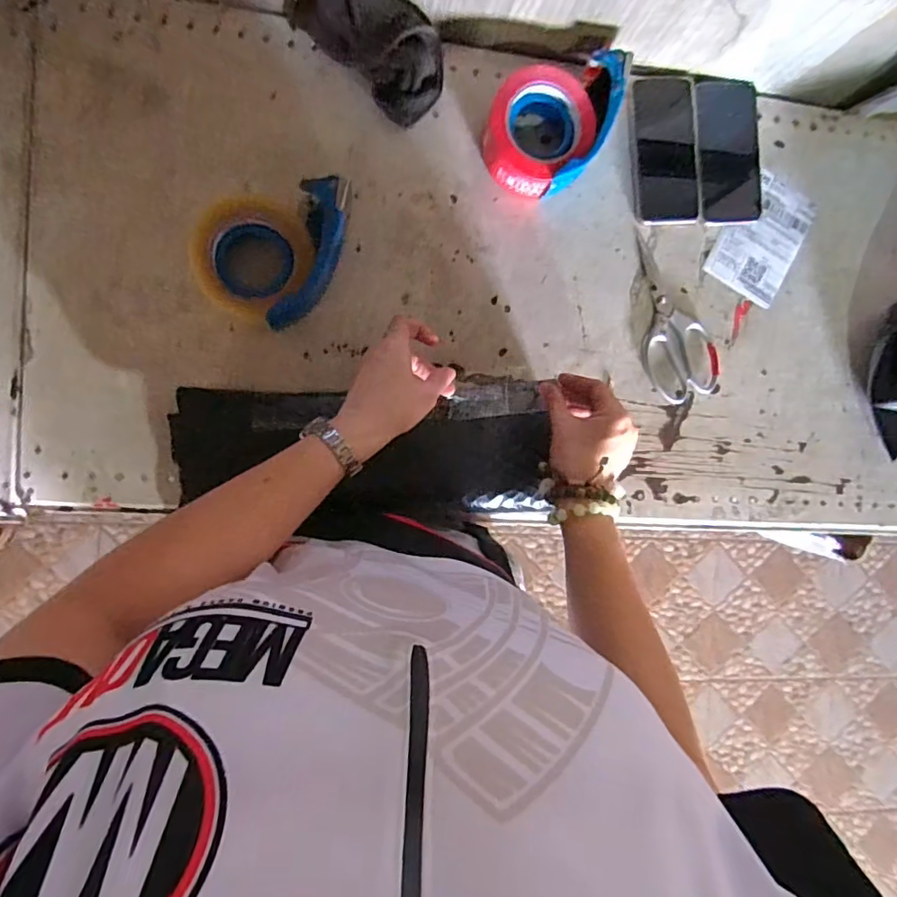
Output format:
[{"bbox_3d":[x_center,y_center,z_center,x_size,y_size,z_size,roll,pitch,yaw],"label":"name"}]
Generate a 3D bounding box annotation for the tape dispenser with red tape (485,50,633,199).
[{"bbox_3d":[0.115,-0.360,0.570,0.119,0.064,0.169,36,86,-8],"label":"tape dispenser with red tape"}]

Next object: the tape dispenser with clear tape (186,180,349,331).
[{"bbox_3d":[-0.177,-0.208,0.530,0.123,0.063,0.154,25,88,-8],"label":"tape dispenser with clear tape"}]

